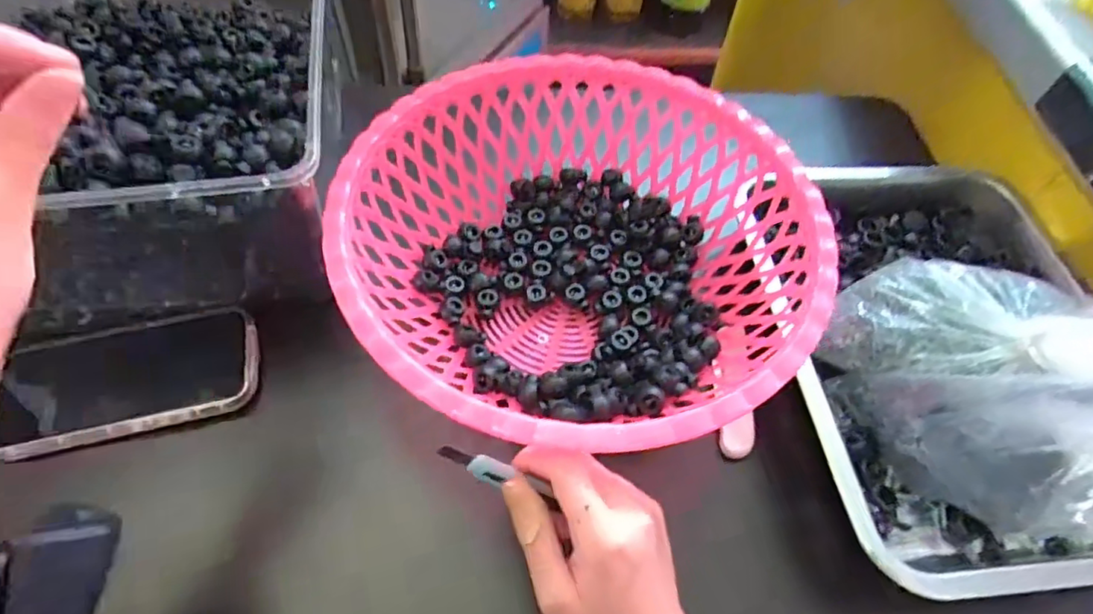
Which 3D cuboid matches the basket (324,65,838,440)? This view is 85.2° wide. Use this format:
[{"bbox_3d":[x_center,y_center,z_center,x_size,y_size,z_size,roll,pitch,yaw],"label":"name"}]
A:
[{"bbox_3d":[0.020,-0.037,0.405,0.290,0.095,0.296,2,57,-3],"label":"basket"}]

